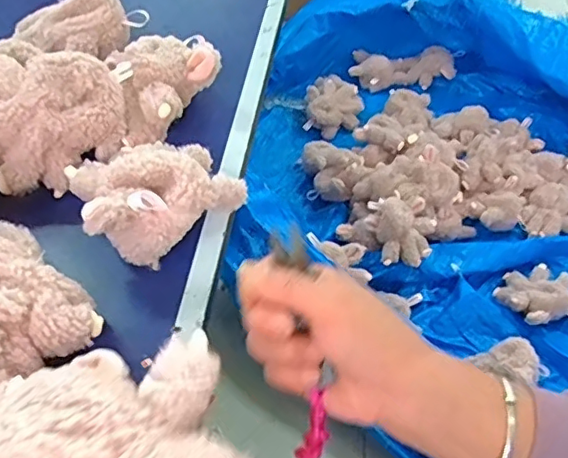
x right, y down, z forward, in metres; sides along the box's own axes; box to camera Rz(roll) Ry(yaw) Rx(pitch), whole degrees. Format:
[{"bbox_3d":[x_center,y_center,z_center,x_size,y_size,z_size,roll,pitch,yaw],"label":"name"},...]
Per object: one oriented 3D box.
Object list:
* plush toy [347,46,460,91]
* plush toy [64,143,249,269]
[{"bbox_3d":[0.292,-0.402,1.401,0.253,0.092,0.102,10,53,9],"label":"plush toy"},{"bbox_3d":[-0.098,-0.029,0.449,0.119,0.072,0.094,-21,54,-14],"label":"plush toy"}]

